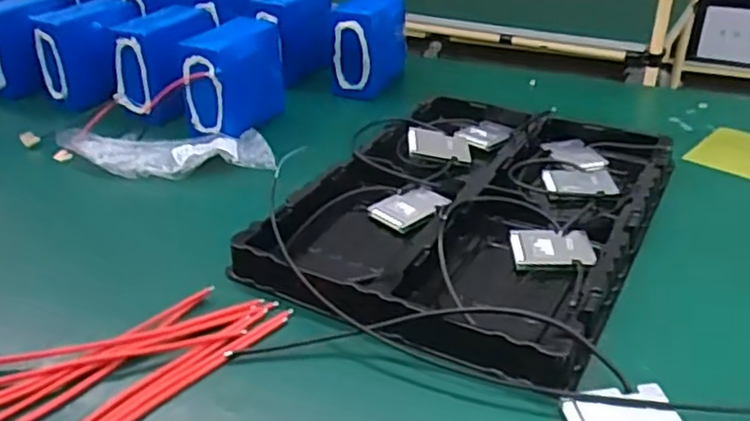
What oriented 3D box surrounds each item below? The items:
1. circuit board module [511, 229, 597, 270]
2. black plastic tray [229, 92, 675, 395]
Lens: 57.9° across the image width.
[{"bbox_3d":[0.183,0.040,0.703,0.081,0.012,0.065,2,31,6],"label":"circuit board module"},{"bbox_3d":[0.120,-0.015,0.771,0.348,0.039,0.481,16,35,26],"label":"black plastic tray"}]

